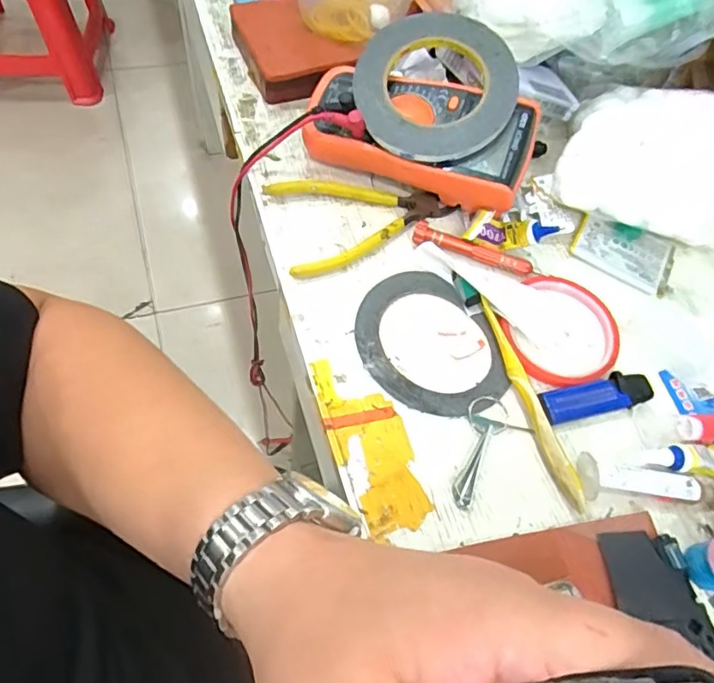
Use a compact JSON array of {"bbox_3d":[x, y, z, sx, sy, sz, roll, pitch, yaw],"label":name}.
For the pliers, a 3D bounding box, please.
[{"bbox_3d":[0.002,-0.107,0.452,0.146,0.012,0.088,-21,65,-15],"label":"pliers"}]

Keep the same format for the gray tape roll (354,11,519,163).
[{"bbox_3d":[0.063,-0.202,0.439,0.120,0.015,0.133,32,80,8],"label":"gray tape roll"}]

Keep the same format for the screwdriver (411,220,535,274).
[{"bbox_3d":[0.090,-0.071,0.441,0.095,0.012,0.019,18,62,6],"label":"screwdriver"}]

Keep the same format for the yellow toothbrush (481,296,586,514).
[{"bbox_3d":[0.118,0.039,0.389,0.013,0.009,0.156,-12,63,-11],"label":"yellow toothbrush"}]

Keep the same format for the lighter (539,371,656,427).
[{"bbox_3d":[0.169,0.039,0.397,0.084,0.011,0.024,-12,63,-10],"label":"lighter"}]

